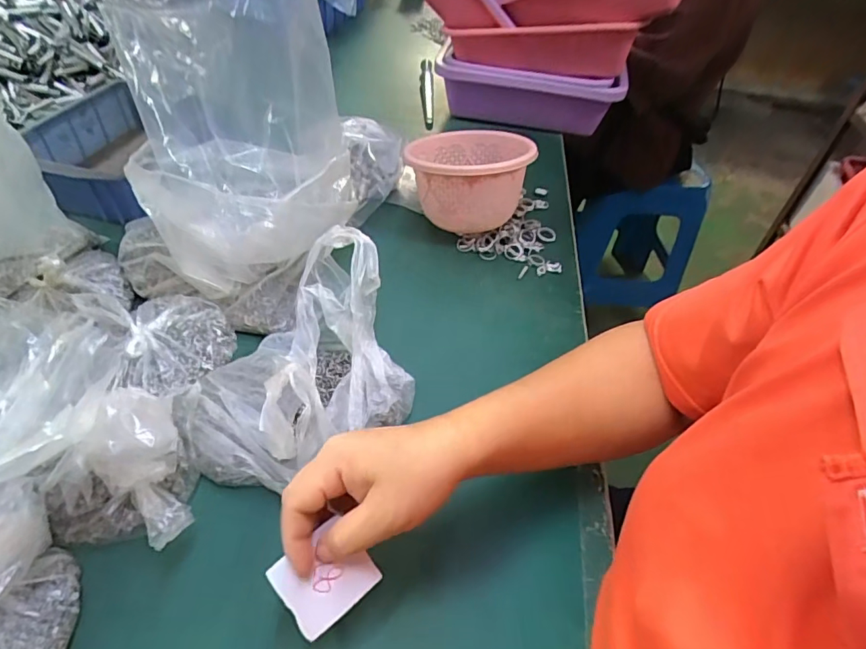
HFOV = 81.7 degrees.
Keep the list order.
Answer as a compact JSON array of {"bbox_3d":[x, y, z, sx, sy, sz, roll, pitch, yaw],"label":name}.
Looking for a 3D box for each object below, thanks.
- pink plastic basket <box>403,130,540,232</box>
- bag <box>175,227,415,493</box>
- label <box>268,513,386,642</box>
[{"bbox_3d":[0.040,-0.166,0.593,0.135,0.117,0.127,-2,46,-7],"label":"pink plastic basket"},{"bbox_3d":[-0.113,0.031,0.404,0.189,0.096,0.174,-22,52,-24],"label":"bag"},{"bbox_3d":[-0.064,0.150,0.300,0.052,0.004,0.048,-32,84,-27],"label":"label"}]

